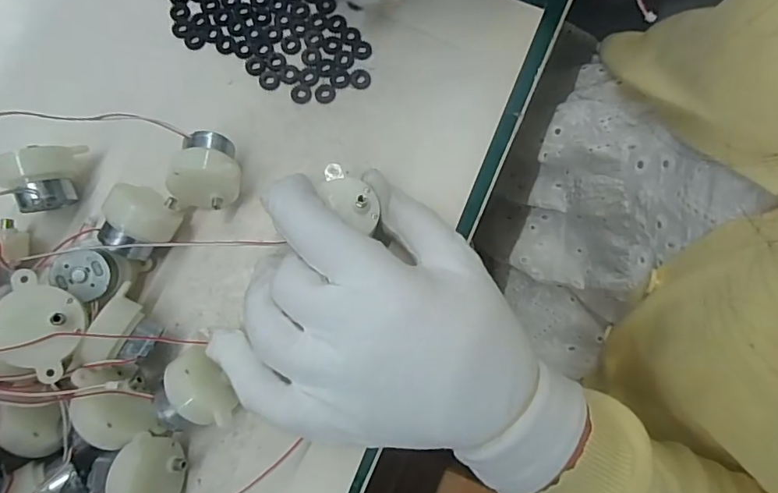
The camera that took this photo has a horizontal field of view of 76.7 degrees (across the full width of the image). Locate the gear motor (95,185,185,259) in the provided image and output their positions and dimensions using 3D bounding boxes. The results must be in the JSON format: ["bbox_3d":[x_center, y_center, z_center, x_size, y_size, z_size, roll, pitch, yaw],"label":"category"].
[{"bbox_3d":[-0.115,-0.011,0.230,0.029,0.032,0.032,25,80,5],"label":"gear motor"}]

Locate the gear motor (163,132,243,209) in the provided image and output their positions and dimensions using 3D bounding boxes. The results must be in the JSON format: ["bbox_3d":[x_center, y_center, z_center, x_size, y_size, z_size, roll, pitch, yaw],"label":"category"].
[{"bbox_3d":[-0.086,-0.036,0.235,0.036,0.033,0.034,1,79,0],"label":"gear motor"}]

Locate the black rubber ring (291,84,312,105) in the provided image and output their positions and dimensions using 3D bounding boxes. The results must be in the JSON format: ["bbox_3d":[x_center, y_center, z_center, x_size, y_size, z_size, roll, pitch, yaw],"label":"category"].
[{"bbox_3d":[-0.046,-0.080,0.258,0.011,0.004,0.011,0,79,0],"label":"black rubber ring"}]

